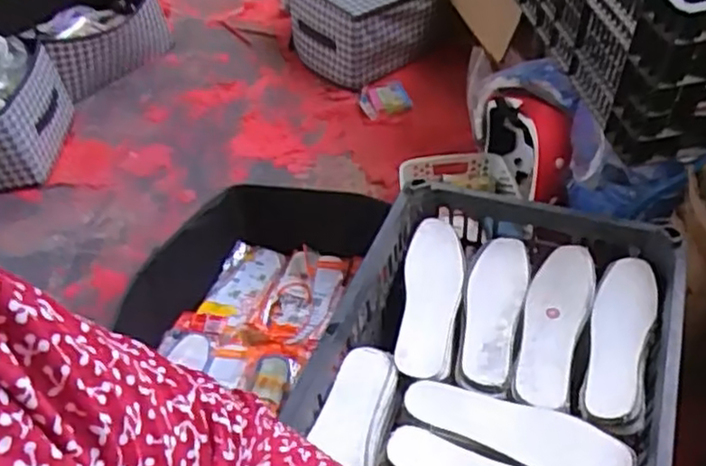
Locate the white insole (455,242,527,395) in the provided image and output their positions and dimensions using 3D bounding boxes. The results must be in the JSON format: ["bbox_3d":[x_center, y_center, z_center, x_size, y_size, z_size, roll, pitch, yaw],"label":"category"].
[{"bbox_3d":[0.162,0.087,0.815,0.067,0.015,0.226,8,46,14],"label":"white insole"}]

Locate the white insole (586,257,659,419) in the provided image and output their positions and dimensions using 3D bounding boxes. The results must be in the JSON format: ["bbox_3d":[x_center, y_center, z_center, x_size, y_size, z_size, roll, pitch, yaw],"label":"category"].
[{"bbox_3d":[0.292,0.112,0.766,0.064,0.014,0.216,-8,36,36],"label":"white insole"}]

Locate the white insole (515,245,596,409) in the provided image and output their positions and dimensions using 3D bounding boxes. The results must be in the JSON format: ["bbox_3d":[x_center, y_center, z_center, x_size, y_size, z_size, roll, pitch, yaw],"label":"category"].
[{"bbox_3d":[0.230,0.102,0.795,0.068,0.020,0.222,12,47,18],"label":"white insole"}]

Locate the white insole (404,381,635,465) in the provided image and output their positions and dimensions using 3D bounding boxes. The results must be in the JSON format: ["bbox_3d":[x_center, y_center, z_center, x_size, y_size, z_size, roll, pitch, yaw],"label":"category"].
[{"bbox_3d":[0.161,0.192,0.696,0.218,0.020,0.069,17,49,22],"label":"white insole"}]

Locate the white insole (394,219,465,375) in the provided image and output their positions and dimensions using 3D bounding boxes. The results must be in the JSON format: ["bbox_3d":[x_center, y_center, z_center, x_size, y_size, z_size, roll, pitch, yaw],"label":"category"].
[{"bbox_3d":[0.094,0.071,0.826,0.069,0.009,0.228,2,45,8],"label":"white insole"}]

